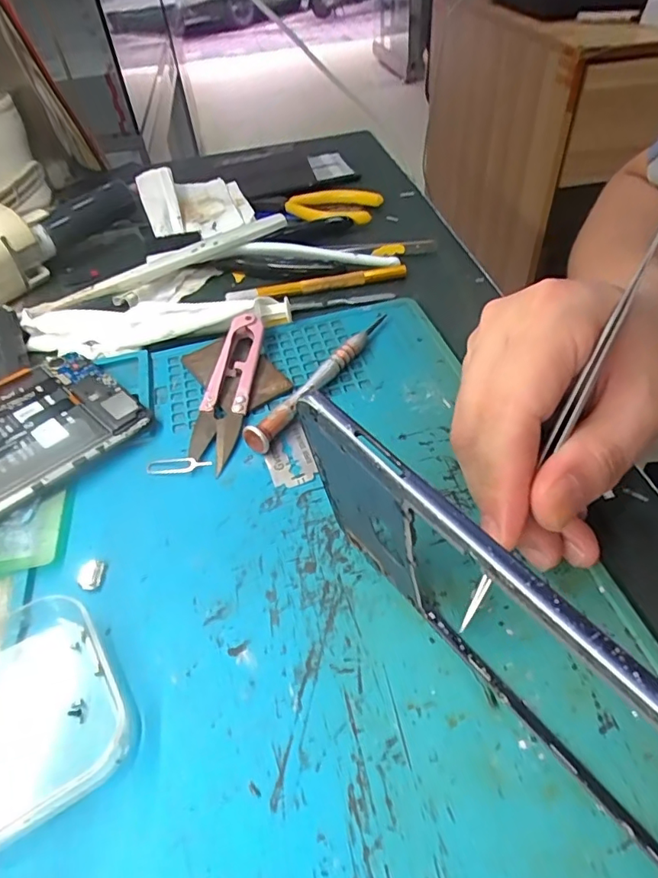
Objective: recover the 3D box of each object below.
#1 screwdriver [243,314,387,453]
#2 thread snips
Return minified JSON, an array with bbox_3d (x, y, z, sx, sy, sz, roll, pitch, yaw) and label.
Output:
[{"bbox_3d":[-0.003,-0.036,0.266,0.015,0.011,0.116,23,53,25],"label":"screwdriver"},{"bbox_3d":[-0.050,-0.028,0.260,0.022,0.016,0.096,3,47,8],"label":"thread snips"}]

